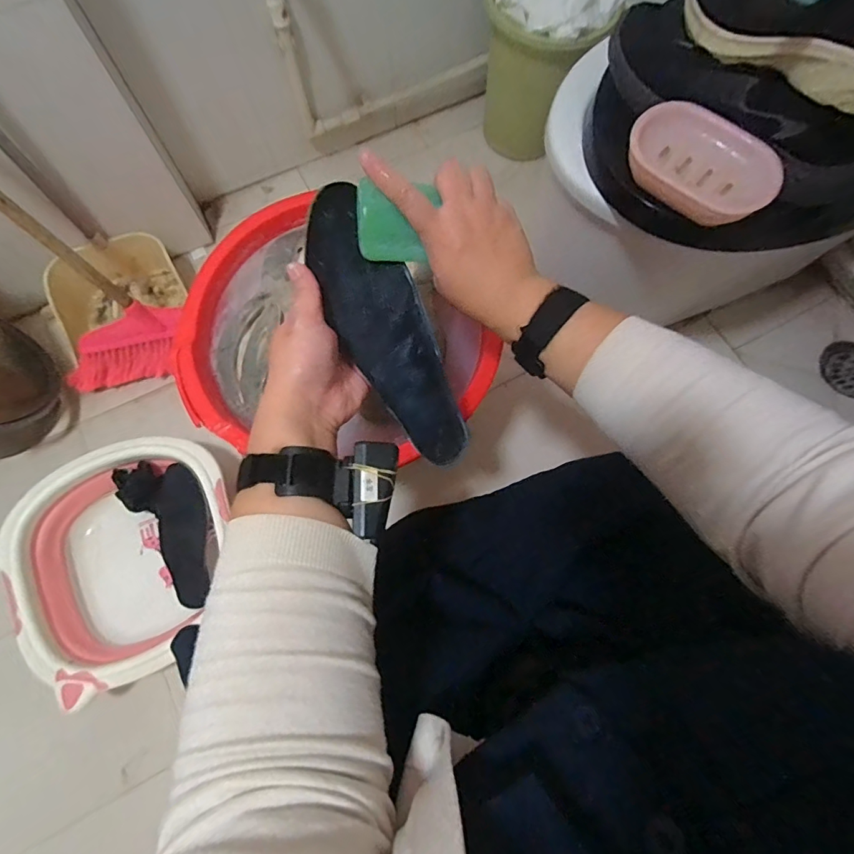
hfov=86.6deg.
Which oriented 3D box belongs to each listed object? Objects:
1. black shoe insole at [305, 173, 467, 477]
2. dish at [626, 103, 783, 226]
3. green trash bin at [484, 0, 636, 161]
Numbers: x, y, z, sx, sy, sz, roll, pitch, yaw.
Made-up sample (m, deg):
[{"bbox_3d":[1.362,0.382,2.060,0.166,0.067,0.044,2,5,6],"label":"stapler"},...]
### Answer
[{"bbox_3d":[-0.029,-0.074,0.377,0.069,0.009,0.234,-30,105,-11],"label":"black shoe insole"},{"bbox_3d":[0.276,-0.265,0.461,0.149,0.040,0.087,42,76,11],"label":"dish"},{"bbox_3d":[0.240,-0.719,0.892,0.234,0.309,0.221,-31,75,-11],"label":"green trash bin"}]

